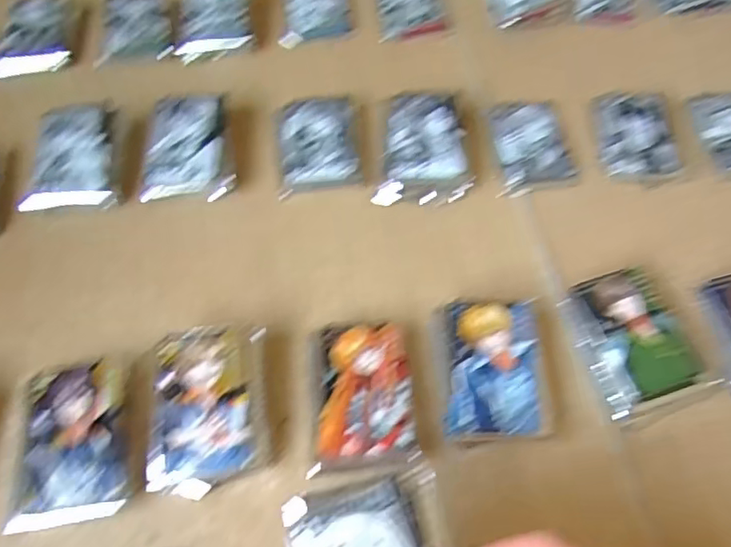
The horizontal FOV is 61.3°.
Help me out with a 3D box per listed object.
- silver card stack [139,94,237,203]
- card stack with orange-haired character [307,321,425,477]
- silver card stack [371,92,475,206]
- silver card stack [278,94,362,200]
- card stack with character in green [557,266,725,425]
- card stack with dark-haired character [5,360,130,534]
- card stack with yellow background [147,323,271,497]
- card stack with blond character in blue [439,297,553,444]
[{"bbox_3d":[-0.136,-0.101,0.487,0.067,0.030,0.095,-2,58,-3],"label":"silver card stack"},{"bbox_3d":[-0.002,0.077,0.384,0.061,0.023,0.093,-1,58,-2],"label":"card stack with orange-haired character"},{"bbox_3d":[0.044,-0.102,0.488,0.069,0.030,0.095,0,58,-1],"label":"silver card stack"},{"bbox_3d":[-0.038,-0.107,0.498,0.062,0.017,0.090,-5,58,-4],"label":"silver card stack"},{"bbox_3d":[0.175,0.043,0.403,0.068,0.017,0.091,-14,59,-10],"label":"card stack with character in green"},{"bbox_3d":[-0.173,0.098,0.364,0.063,0.018,0.093,-7,58,-6],"label":"card stack with dark-haired character"},{"bbox_3d":[-0.094,0.080,0.374,0.067,0.031,0.093,-3,58,-3],"label":"card stack with yellow background"},{"bbox_3d":[0.080,0.062,0.387,0.064,0.029,0.086,1,58,-1],"label":"card stack with blond character in blue"}]

